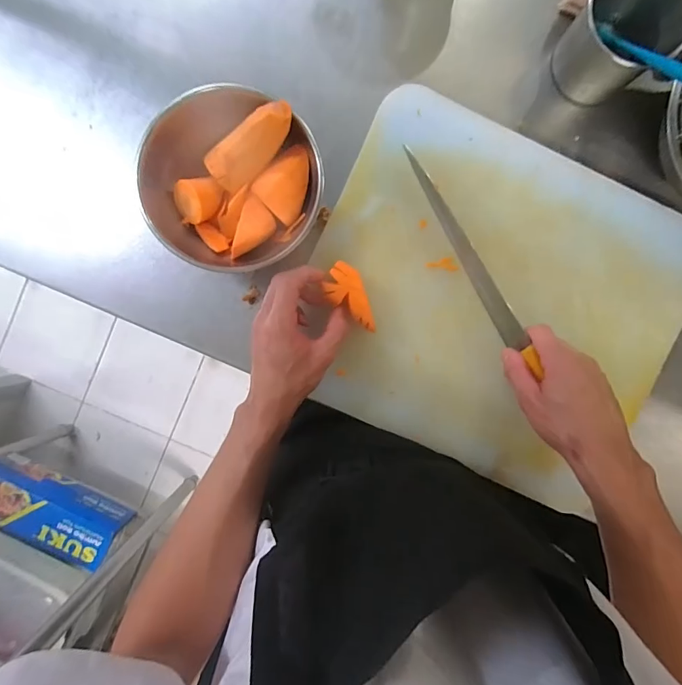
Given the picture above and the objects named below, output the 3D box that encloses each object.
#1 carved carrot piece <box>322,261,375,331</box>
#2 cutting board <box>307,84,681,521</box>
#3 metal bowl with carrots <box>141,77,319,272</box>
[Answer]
[{"bbox_3d":[0.011,-0.042,0.395,0.035,0.006,0.073,-31,99,3],"label":"carved carrot piece"},{"bbox_3d":[0.164,-0.047,0.429,0.382,0.027,0.345,23,93,1],"label":"cutting board"},{"bbox_3d":[-0.109,-0.156,0.408,0.157,0.079,0.165,0,94,0],"label":"metal bowl with carrots"}]

